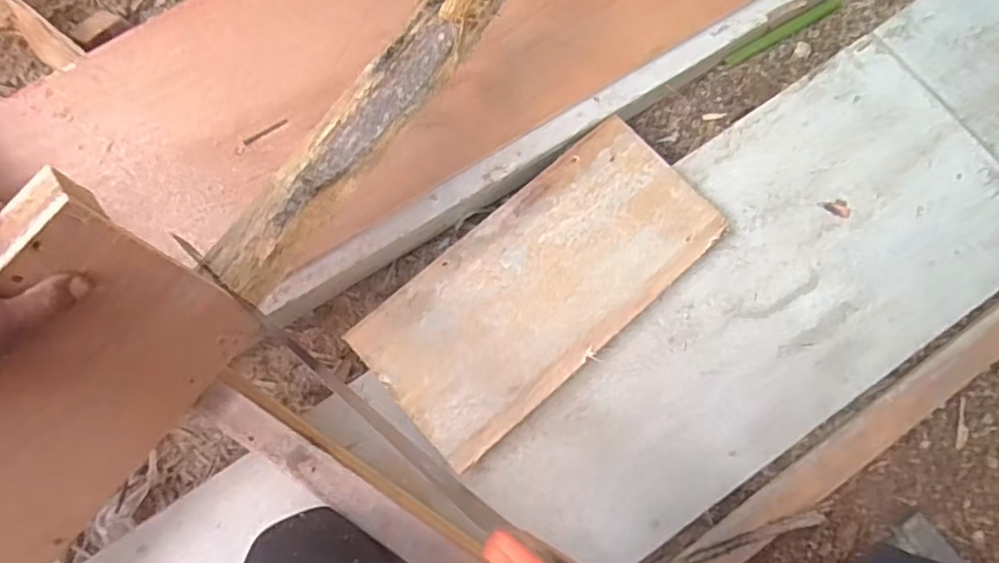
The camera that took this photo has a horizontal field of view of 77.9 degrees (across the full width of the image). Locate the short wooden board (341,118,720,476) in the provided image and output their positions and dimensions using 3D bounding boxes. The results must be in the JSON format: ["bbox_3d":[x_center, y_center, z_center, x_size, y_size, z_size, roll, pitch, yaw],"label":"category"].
[{"bbox_3d":[0.043,0.001,0.633,0.365,0.014,0.179,-41,82,-7],"label":"short wooden board"}]

